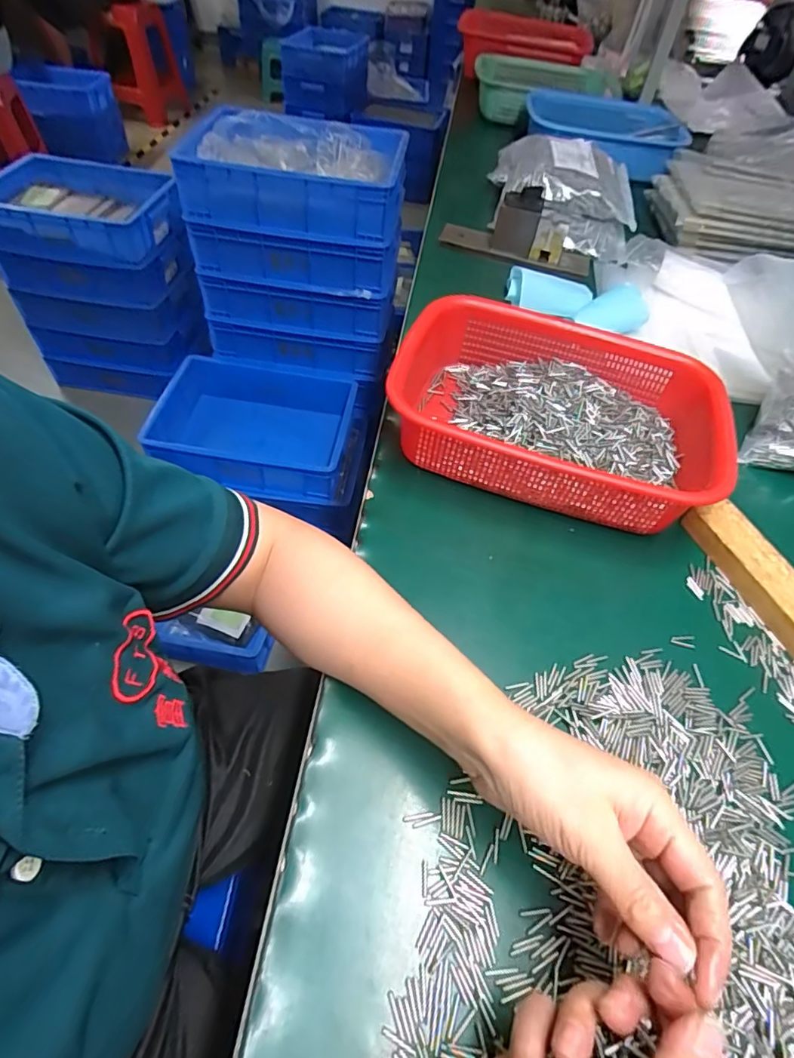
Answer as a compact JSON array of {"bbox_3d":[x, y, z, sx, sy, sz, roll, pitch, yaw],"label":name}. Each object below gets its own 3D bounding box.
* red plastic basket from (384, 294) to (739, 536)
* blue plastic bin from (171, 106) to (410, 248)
[{"bbox_3d":[0.146,-0.109,0.493,0.287,0.075,0.207,16,53,8],"label":"red plastic basket"},{"bbox_3d":[-0.191,-0.710,1.059,0.402,0.113,0.289,7,53,1],"label":"blue plastic bin"}]

